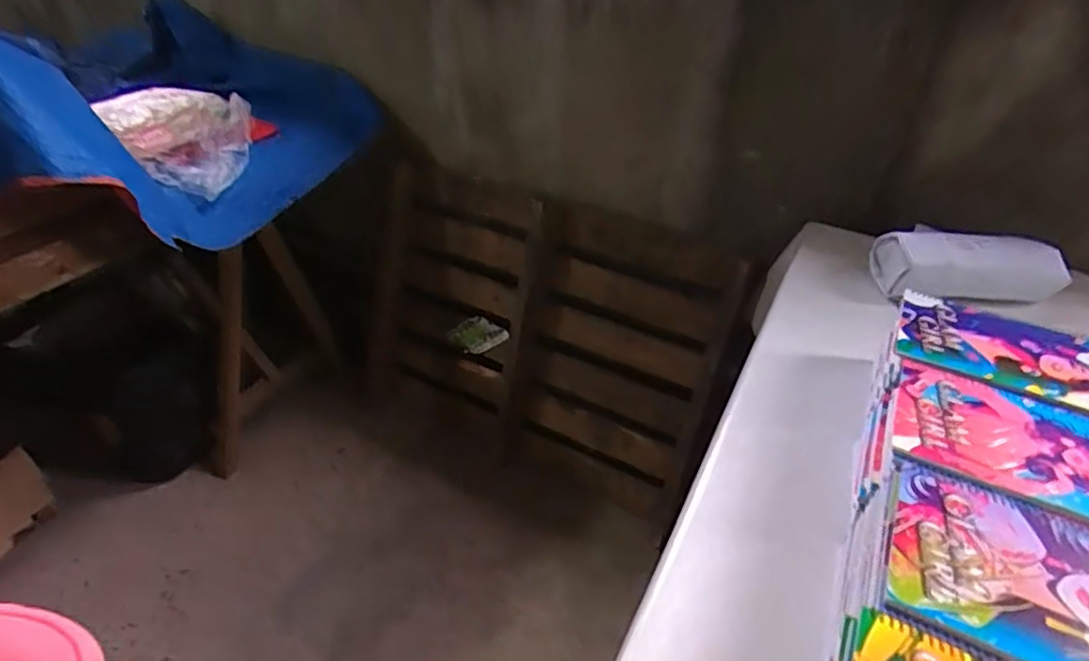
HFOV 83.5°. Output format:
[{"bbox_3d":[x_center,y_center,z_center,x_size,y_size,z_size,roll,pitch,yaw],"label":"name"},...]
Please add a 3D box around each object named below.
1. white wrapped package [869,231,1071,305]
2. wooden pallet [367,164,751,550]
[{"bbox_3d":[0.664,-0.095,0.951,0.259,0.087,0.088,2,37,2],"label":"white wrapped package"},{"bbox_3d":[-0.024,0.029,1.649,1.044,0.743,0.131,21,22,23],"label":"wooden pallet"}]

